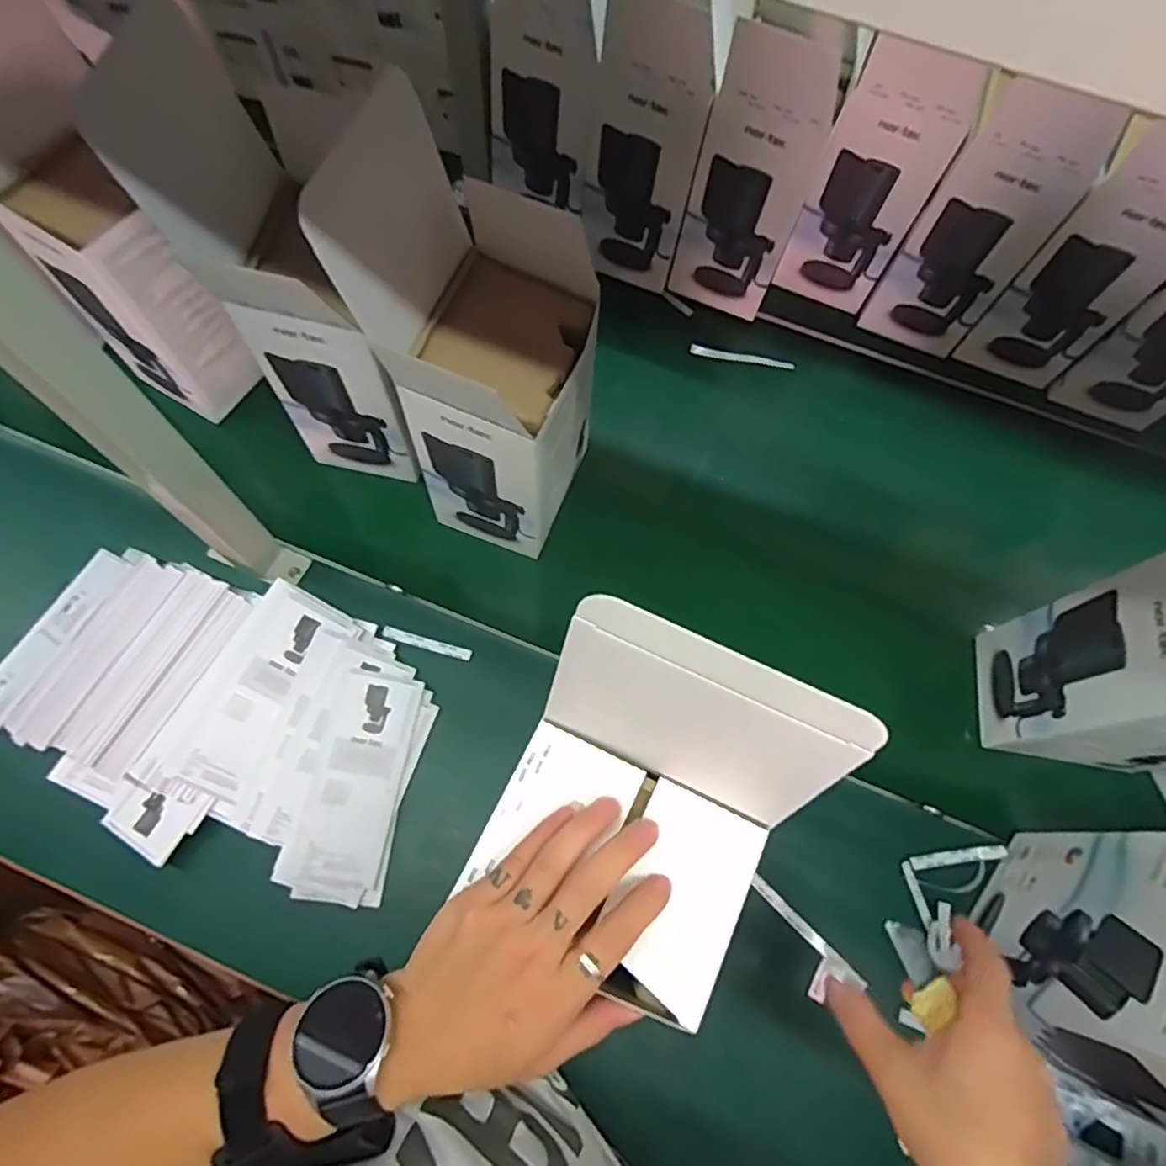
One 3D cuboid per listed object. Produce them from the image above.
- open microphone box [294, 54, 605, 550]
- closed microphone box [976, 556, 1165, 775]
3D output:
[{"bbox_3d":[-0.075,-0.176,0.529,0.143,0.345,0.141,20,69,5],"label":"open microphone box"},{"bbox_3d":[0.483,0.080,0.544,0.160,0.227,0.115,9,69,1],"label":"closed microphone box"}]

